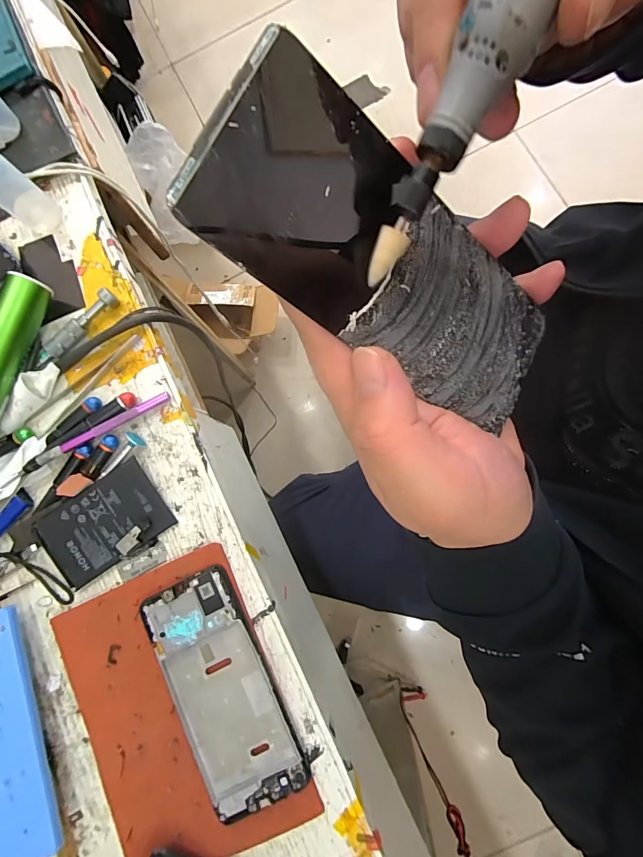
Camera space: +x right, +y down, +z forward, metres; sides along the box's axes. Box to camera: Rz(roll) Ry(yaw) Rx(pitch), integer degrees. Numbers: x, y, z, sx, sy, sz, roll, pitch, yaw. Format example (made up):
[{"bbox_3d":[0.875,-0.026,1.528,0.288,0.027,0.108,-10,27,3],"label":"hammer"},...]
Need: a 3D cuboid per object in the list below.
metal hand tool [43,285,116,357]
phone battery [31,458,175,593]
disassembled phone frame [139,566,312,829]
[{"bbox_3d":[-0.210,-0.092,0.339,0.075,0.017,0.014,-44,80,-1],"label":"metal hand tool"},{"bbox_3d":[-0.177,0.075,0.312,0.096,0.009,0.064,-32,80,-6],"label":"phone battery"},{"bbox_3d":[-0.075,0.191,0.288,0.070,0.011,0.161,-26,80,2],"label":"disassembled phone frame"}]

